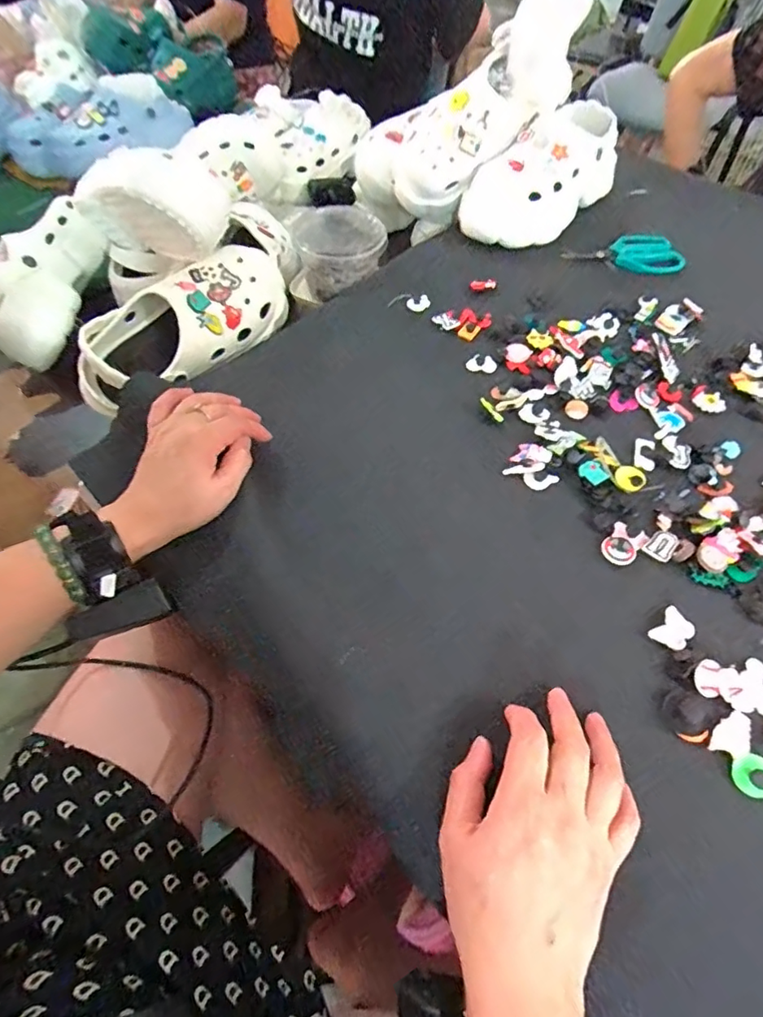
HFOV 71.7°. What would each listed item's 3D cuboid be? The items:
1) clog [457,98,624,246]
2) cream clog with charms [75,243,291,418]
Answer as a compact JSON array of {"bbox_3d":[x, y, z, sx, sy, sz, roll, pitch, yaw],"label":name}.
[{"bbox_3d":[0.218,-0.434,0.700,0.243,0.097,0.111,-36,63,-9],"label":"clog"},{"bbox_3d":[-0.223,-0.209,0.612,0.093,0.093,0.264,38,63,23],"label":"cream clog with charms"}]

